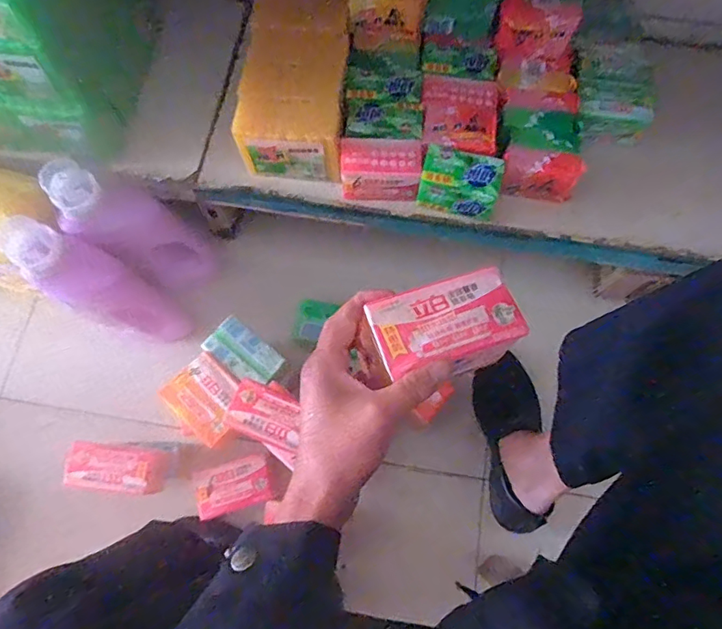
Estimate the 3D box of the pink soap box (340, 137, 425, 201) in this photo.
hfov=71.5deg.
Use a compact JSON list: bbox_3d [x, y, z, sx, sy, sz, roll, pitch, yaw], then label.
[{"bbox_3d":[0.028,-0.205,0.712,0.113,0.065,0.065,3,73,1],"label":"pink soap box"}]

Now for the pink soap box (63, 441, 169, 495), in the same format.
[{"bbox_3d":[-0.330,0.209,0.683,0.126,0.033,0.061,8,73,3],"label":"pink soap box"}]

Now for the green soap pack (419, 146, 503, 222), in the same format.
[{"bbox_3d":[0.139,-0.185,0.710,0.108,0.065,0.068,13,73,4],"label":"green soap pack"}]

